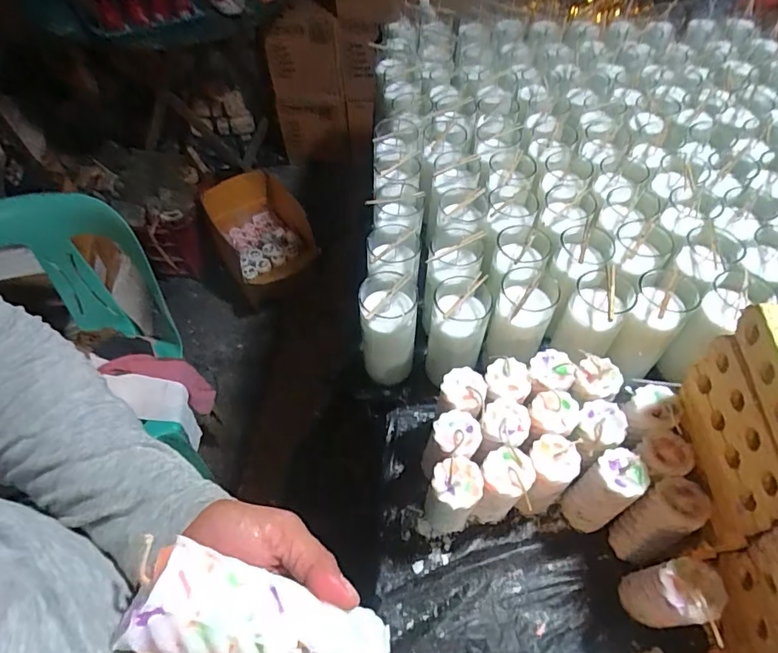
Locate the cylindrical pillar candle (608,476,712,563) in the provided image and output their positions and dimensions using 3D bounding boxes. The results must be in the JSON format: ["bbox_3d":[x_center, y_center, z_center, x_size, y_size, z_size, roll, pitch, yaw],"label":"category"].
[{"bbox_3d":[0.292,0.213,0.525,0.057,0.129,0.052,0,55,0],"label":"cylindrical pillar candle"}]

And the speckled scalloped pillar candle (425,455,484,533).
[{"bbox_3d":[0.070,0.193,0.541,0.050,0.128,0.047,0,55,0],"label":"speckled scalloped pillar candle"}]

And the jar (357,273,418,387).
[{"bbox_3d":[-0.001,0.012,0.649,0.069,0.175,0.081,3,55,2],"label":"jar"}]

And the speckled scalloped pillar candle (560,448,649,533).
[{"bbox_3d":[0.241,0.189,0.544,0.052,0.127,0.053,-26,59,-17],"label":"speckled scalloped pillar candle"}]

